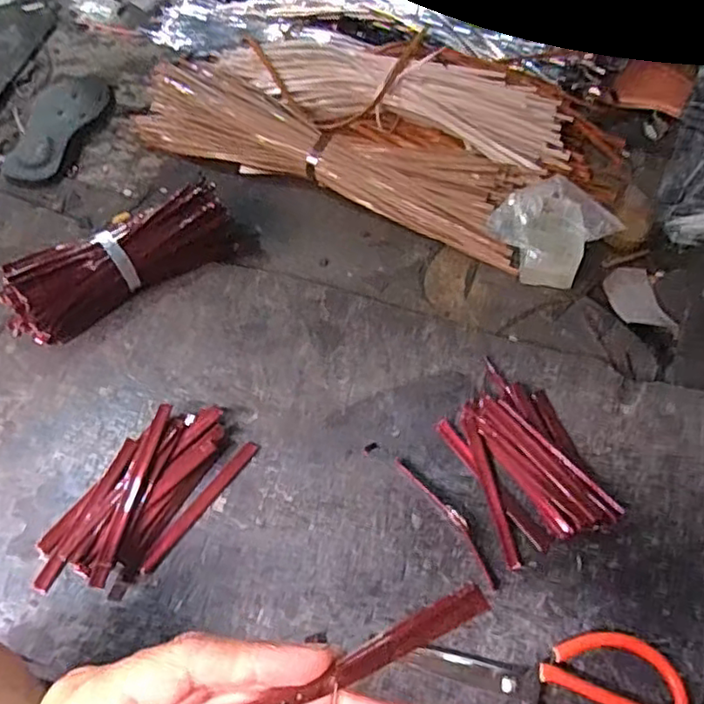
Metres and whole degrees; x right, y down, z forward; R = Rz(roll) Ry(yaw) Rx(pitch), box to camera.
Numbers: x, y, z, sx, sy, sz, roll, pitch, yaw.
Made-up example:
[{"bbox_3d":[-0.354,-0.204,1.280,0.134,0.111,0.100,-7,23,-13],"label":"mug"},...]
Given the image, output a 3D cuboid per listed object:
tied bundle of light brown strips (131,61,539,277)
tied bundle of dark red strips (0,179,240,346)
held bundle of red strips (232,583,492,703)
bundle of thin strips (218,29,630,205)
[{"bbox_3d":[-0.028,-0.264,0.838,0.540,0.037,0.145,23,62,12],"label":"tied bundle of light brown strips"},{"bbox_3d":[-0.246,-0.104,0.712,0.271,0.065,0.073,-29,61,-20],"label":"tied bundle of dark red strips"},{"bbox_3d":[-0.008,0.120,0.242,0.128,0.011,0.014,-23,62,-5],"label":"held bundle of red strips"},{"bbox_3d":[0.085,-0.336,0.855,0.564,0.061,0.167,20,62,11],"label":"bundle of thin strips"}]

